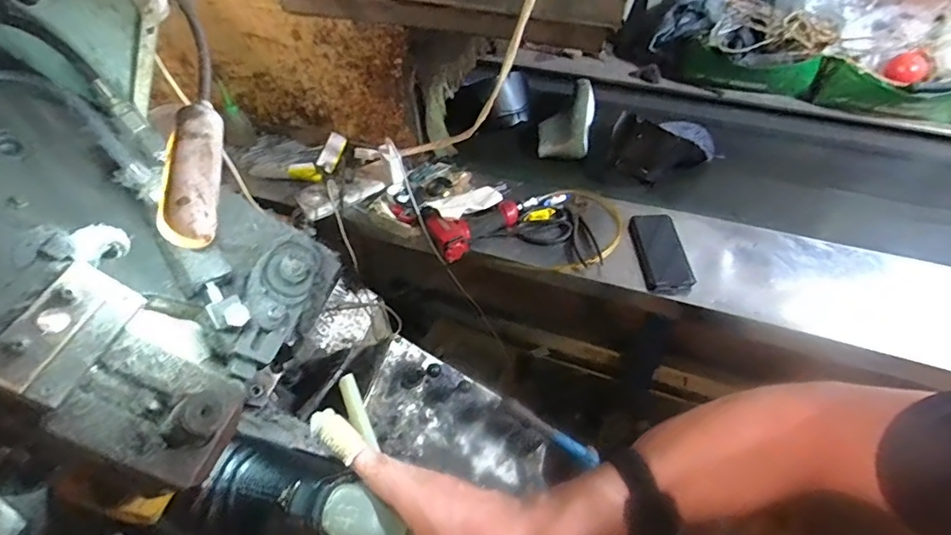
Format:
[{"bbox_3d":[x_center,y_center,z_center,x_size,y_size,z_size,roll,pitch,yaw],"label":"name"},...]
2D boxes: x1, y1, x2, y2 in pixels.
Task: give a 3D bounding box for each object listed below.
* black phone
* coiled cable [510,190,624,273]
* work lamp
[{"bbox_3d":[0.363,-0.033,0.996,0.097,0.007,0.180,-7,59,3],"label":"black phone"},{"bbox_3d":[0.207,-0.086,1.057,0.202,0.030,0.222,-2,50,2],"label":"coiled cable"},{"bbox_3d":[-0.133,-0.048,0.242,0.020,0.022,0.089,-11,51,-5],"label":"work lamp"}]

